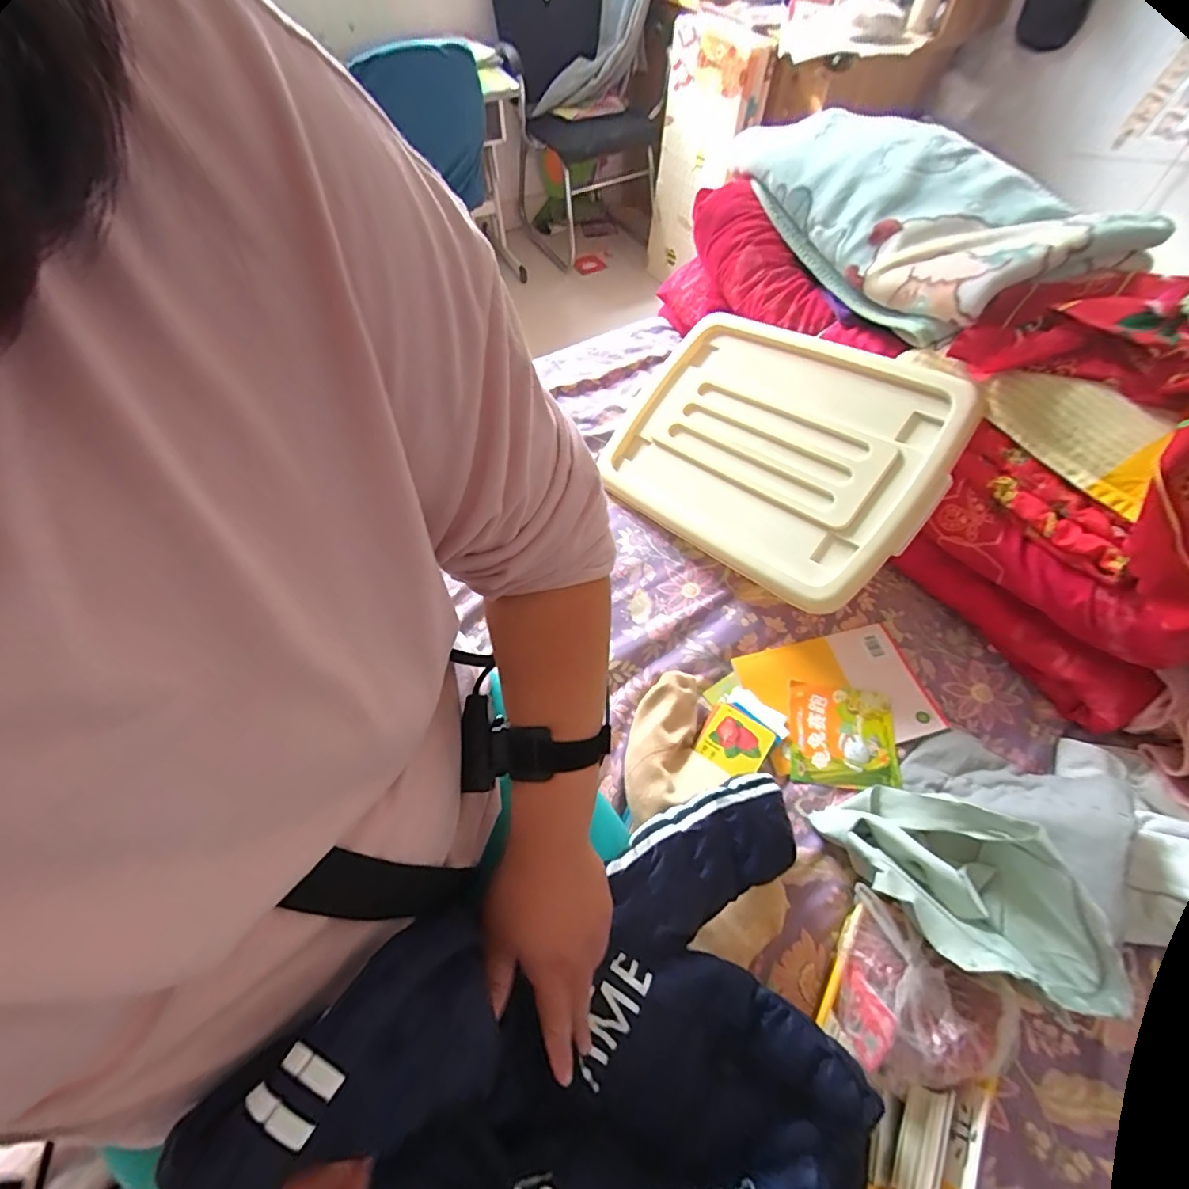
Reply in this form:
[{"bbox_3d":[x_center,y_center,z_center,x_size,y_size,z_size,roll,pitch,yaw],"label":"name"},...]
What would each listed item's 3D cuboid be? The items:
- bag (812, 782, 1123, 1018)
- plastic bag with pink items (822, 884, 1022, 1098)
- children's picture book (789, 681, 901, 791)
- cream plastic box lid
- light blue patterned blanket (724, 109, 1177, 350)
[{"bbox_3d":[0.372,0.311,0.552,0.151,0.151,0.234,-19,60,-10],"label":"bag"},{"bbox_3d":[0.330,0.404,0.519,0.162,0.048,0.152,22,61,14],"label":"plastic bag with pink items"},{"bbox_3d":[0.332,0.192,0.717,0.132,0.015,0.134,8,59,6],"label":"children's picture book"},{"bbox_3d":[0.256,-0.242,0.851,0.541,0.066,0.378,35,89,33],"label":"cream plastic box lid"},{"bbox_3d":[0.550,-0.632,0.873,0.392,0.155,0.524,-18,60,-10],"label":"light blue patterned blanket"}]

